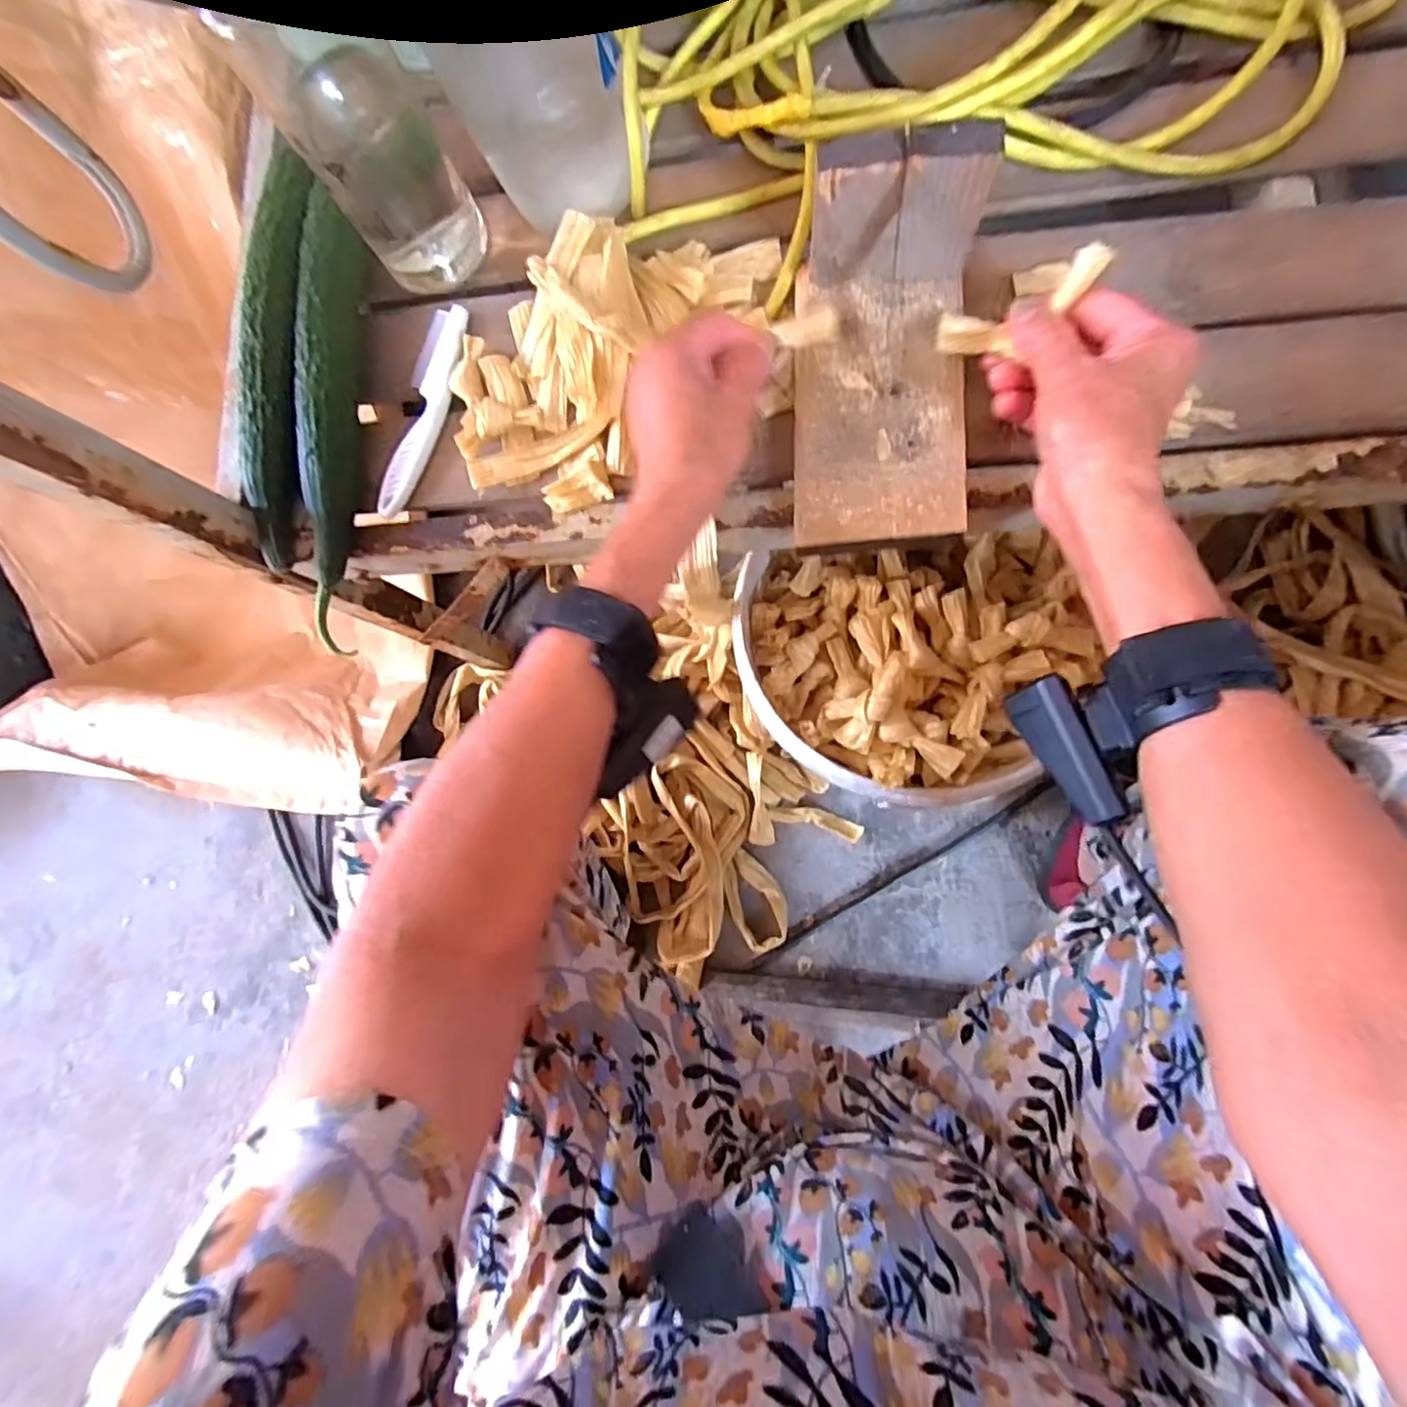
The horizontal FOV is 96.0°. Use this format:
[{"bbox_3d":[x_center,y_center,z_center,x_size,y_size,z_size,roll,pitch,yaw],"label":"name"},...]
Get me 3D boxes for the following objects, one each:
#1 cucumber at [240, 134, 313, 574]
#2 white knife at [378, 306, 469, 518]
[{"bbox_3d":[-0.258,-0.217,0.387,0.031,0.028,0.265,0,82,8],"label":"cucumber"},{"bbox_3d":[-0.170,-0.178,0.382,0.029,0.004,0.131,12,86,9],"label":"white knife"}]

